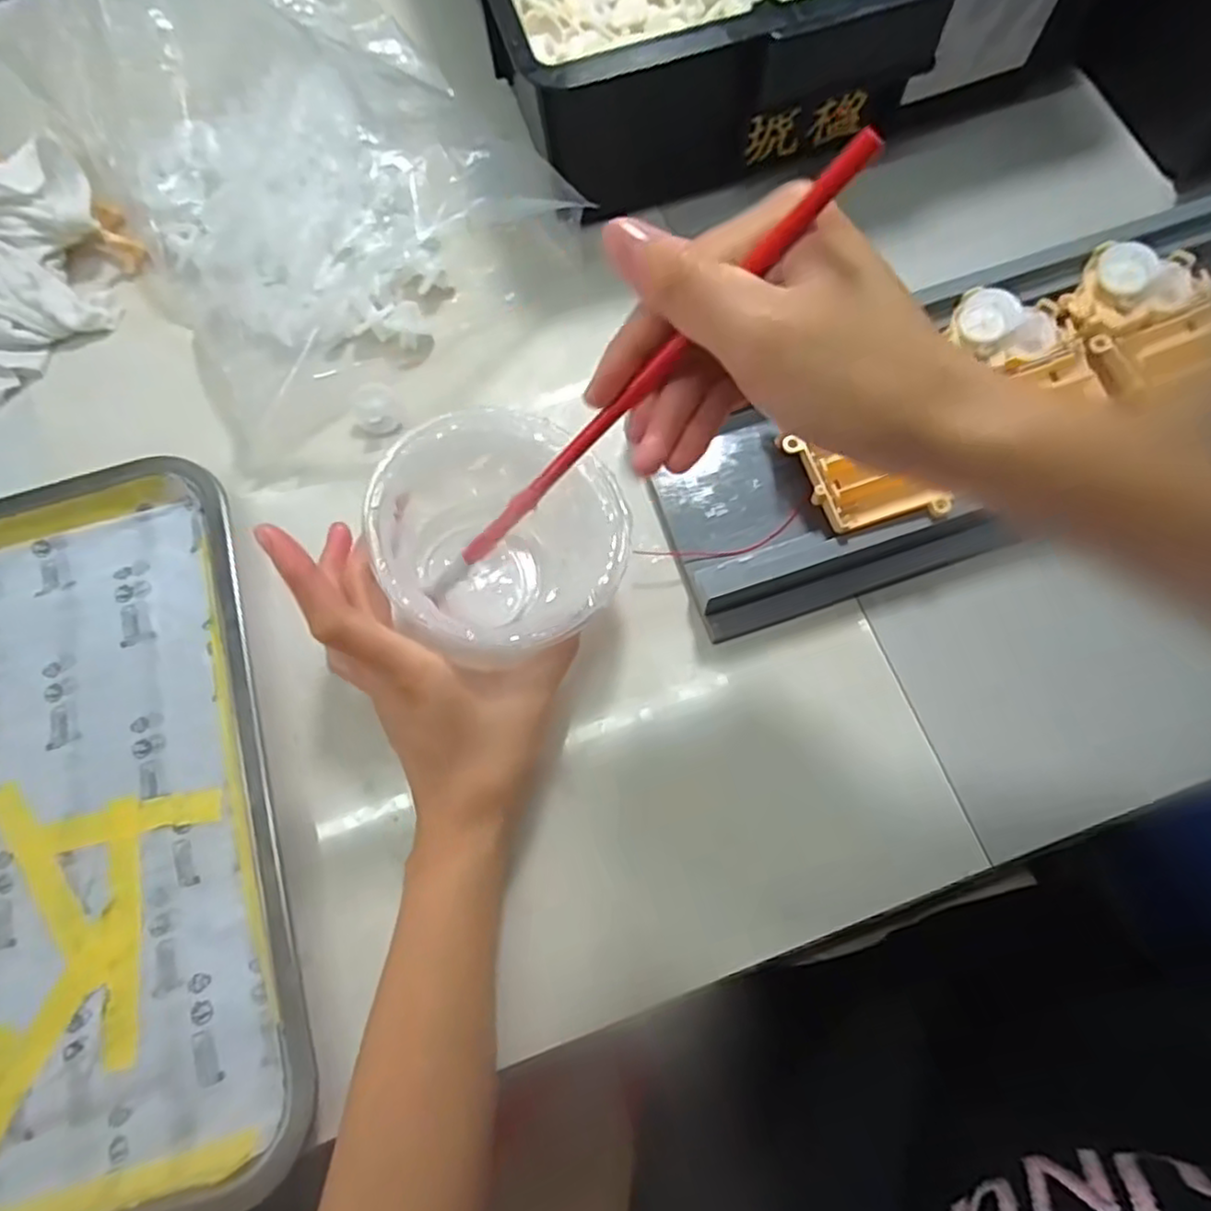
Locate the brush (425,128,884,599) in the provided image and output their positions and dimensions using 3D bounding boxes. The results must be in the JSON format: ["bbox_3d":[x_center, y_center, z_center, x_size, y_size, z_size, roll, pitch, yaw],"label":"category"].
[{"bbox_3d":[-0.006,-0.061,0.253,0.006,0.244,0.008,-9,69,-46],"label":"brush"}]

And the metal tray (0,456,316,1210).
[{"bbox_3d":[-0.292,0.110,0.336,0.264,0.033,0.359,-16,76,-2],"label":"metal tray"}]

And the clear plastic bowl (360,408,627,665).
[{"bbox_3d":[-0.044,-0.033,0.326,0.104,0.080,0.111,0,75,2],"label":"clear plastic bowl"}]

